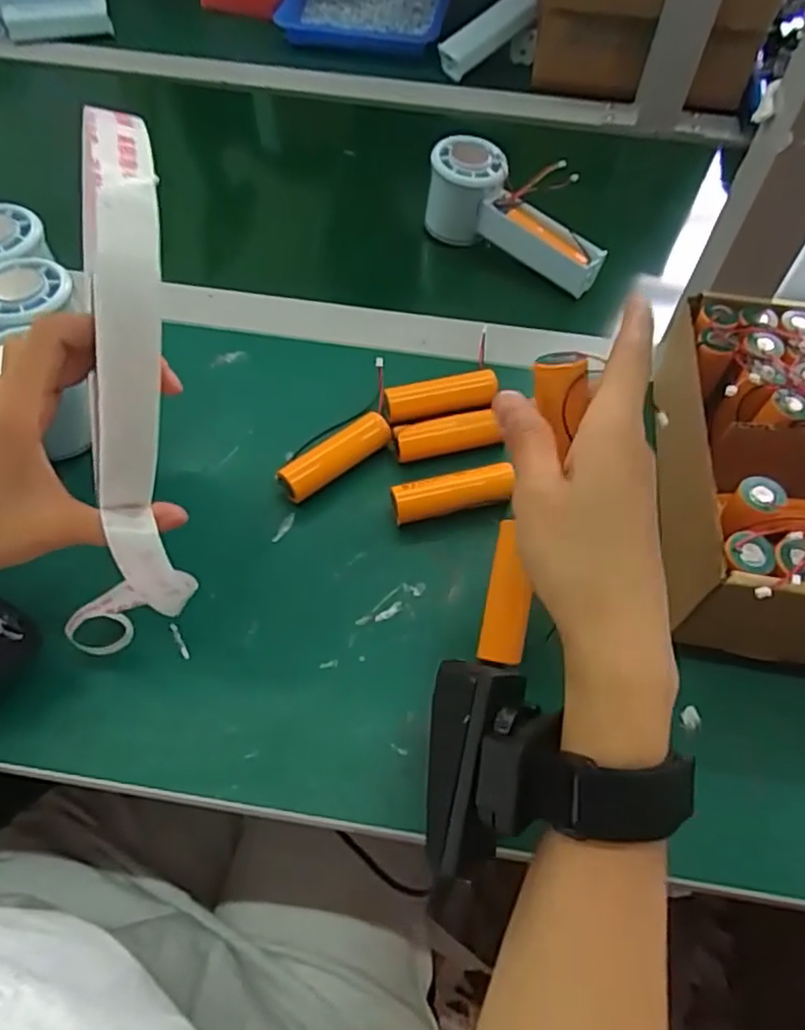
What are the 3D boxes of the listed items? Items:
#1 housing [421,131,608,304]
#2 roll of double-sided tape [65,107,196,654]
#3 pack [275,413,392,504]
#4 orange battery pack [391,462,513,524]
[{"bbox_3d":[0.088,-0.229,0.511,0.149,0.064,0.060,34,61,1],"label":"housing"},{"bbox_3d":[-0.106,-0.039,0.255,0.045,0.204,0.029,8,21,4],"label":"roll of double-sided tape"},{"bbox_3d":[-0.040,-0.035,0.392,0.073,0.019,0.020,-33,64,-21],"label":"pack"},{"bbox_3d":[0.028,-0.012,0.379,0.068,0.019,0.018,-12,58,-9],"label":"orange battery pack"}]

